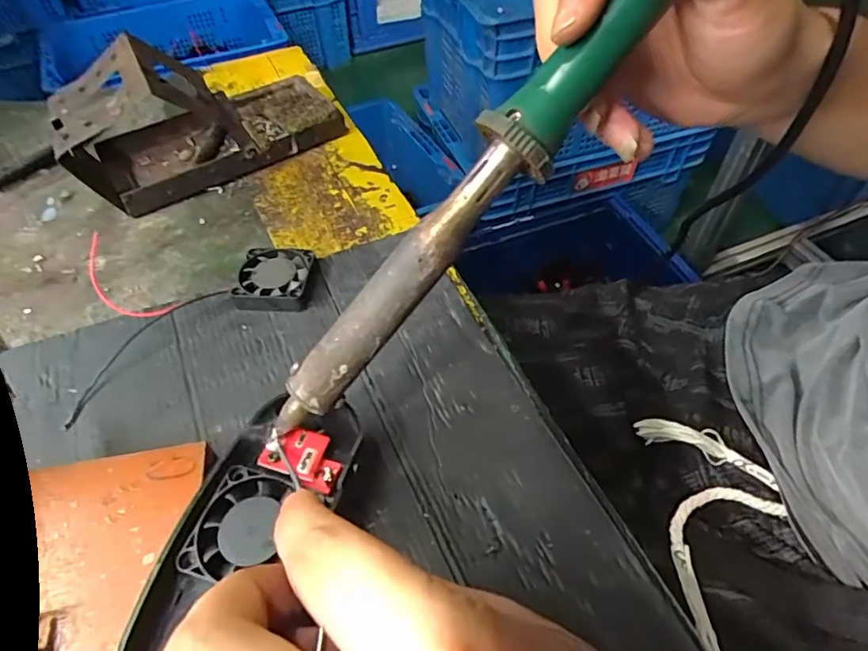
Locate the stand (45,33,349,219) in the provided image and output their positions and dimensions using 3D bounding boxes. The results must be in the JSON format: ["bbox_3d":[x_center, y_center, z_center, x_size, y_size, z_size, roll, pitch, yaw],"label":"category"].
[{"bbox_3d":[-0.158,-0.148,0.373,0.169,0.084,0.072,-29,56,-20],"label":"stand"}]

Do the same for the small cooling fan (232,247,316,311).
[{"bbox_3d":[-0.089,-0.026,0.315,0.040,0.012,0.040,2,51,3],"label":"small cooling fan"}]

